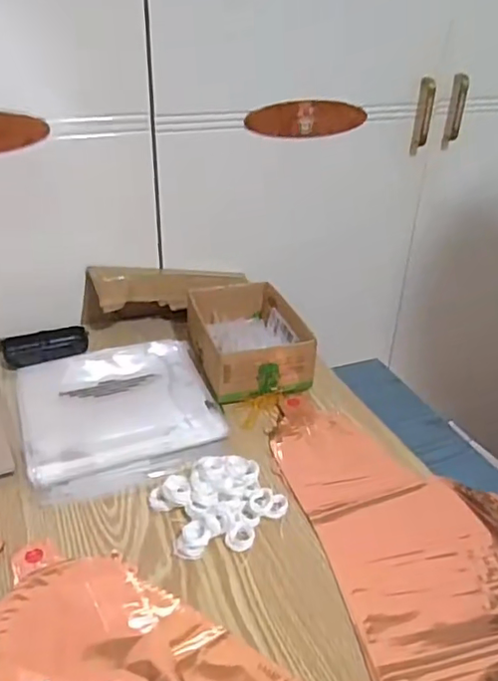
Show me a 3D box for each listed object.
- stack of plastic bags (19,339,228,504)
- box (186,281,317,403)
[{"bbox_3d":[-0.150,0.079,0.676,0.213,0.018,0.237,-10,33,-19],"label":"stack of plastic bags"},{"bbox_3d":[-0.006,-0.008,0.750,0.133,0.060,0.198,-9,33,-17],"label":"box"}]

